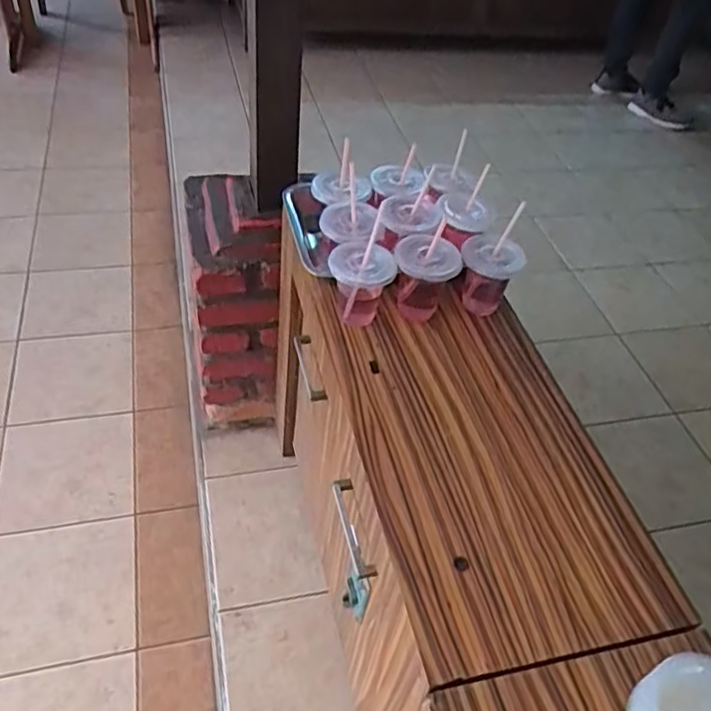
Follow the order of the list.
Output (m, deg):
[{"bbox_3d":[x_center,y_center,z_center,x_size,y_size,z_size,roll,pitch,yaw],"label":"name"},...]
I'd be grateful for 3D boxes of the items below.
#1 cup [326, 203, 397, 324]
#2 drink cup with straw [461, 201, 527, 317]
[{"bbox_3d":[0.008,-0.117,0.900,0.085,0.138,0.082,4,46,-4],"label":"cup"},{"bbox_3d":[0.194,-0.133,0.935,0.083,0.161,0.074,19,47,10],"label":"drink cup with straw"}]

